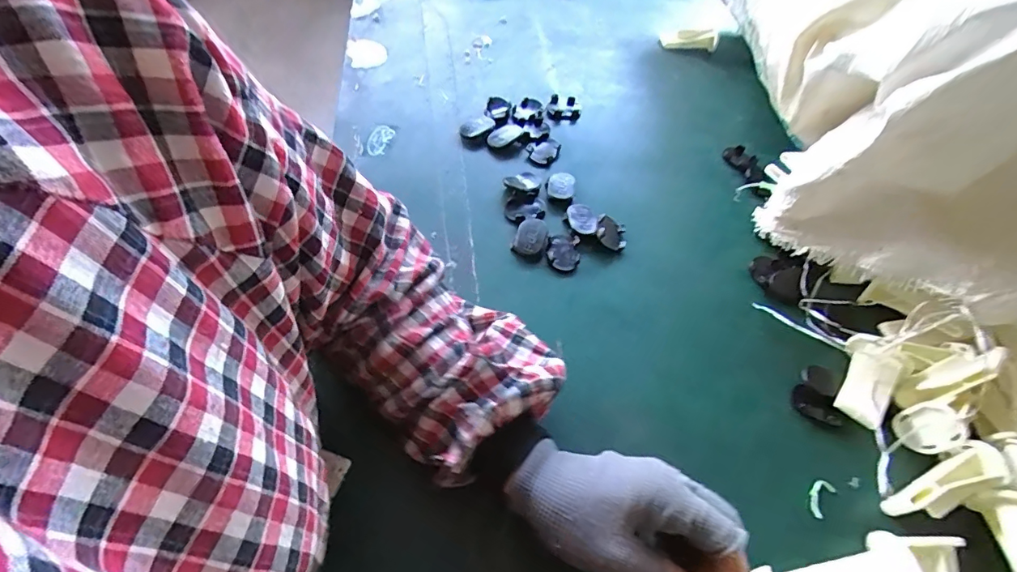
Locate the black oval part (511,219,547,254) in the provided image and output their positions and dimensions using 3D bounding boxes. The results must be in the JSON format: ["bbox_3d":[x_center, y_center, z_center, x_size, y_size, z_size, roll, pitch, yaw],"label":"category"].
[{"bbox_3d":[0.022,-0.047,0.464,0.030,0.013,0.038,11,55,5],"label":"black oval part"}]

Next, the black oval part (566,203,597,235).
[{"bbox_3d":[0.073,-0.068,0.486,0.027,0.007,0.041,-8,56,-9],"label":"black oval part"}]

